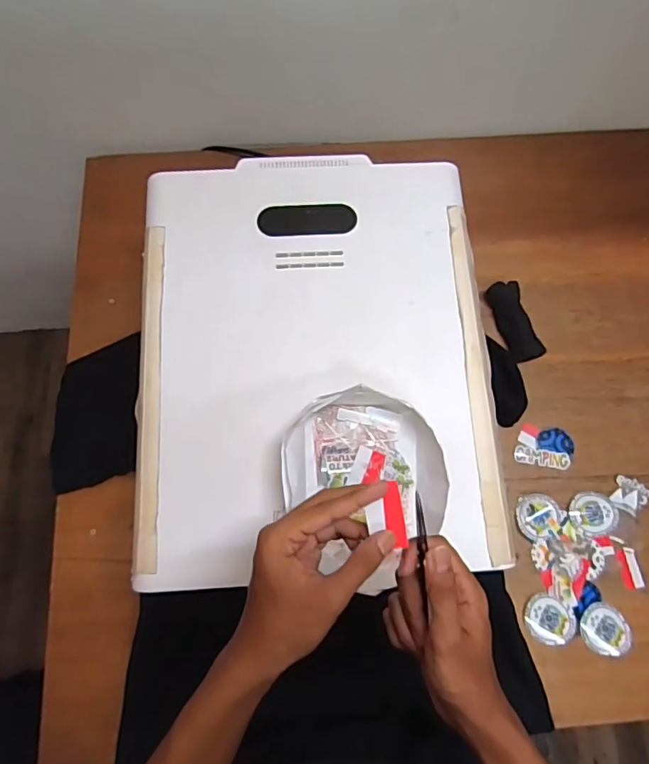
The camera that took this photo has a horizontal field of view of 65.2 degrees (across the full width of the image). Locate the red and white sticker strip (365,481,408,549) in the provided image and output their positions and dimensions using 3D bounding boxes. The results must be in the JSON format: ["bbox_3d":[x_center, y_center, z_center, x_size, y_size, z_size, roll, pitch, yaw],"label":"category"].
[{"bbox_3d":[0.046,0.102,0.386,0.028,0.011,0.047,-8,73,-3],"label":"red and white sticker strip"}]

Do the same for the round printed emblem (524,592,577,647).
[{"bbox_3d":[0.295,0.311,0.661,0.064,0.008,0.056,32,75,9],"label":"round printed emblem"}]

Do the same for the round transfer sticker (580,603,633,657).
[{"bbox_3d":[0.365,0.321,0.658,0.060,0.007,0.059,0,73,0],"label":"round transfer sticker"}]

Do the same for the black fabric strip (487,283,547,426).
[{"bbox_3d":[0.288,-0.091,0.768,0.049,0.023,0.125,-15,73,-5],"label":"black fabric strip"}]

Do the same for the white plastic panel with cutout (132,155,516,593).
[{"bbox_3d":[-0.012,-0.043,0.590,0.400,0.022,0.497,-4,73,-1],"label":"white plastic panel with cutout"}]

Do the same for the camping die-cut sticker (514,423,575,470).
[{"bbox_3d":[0.316,0.092,0.728,0.078,0.004,0.058,11,73,3],"label":"camping die-cut sticker"}]

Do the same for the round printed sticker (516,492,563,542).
[{"bbox_3d":[0.294,0.183,0.698,0.061,0.011,0.056,0,73,0],"label":"round printed sticker"}]

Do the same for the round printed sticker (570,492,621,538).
[{"bbox_3d":[0.372,0.182,0.700,0.063,0.005,0.057,-1,73,0],"label":"round printed sticker"}]

